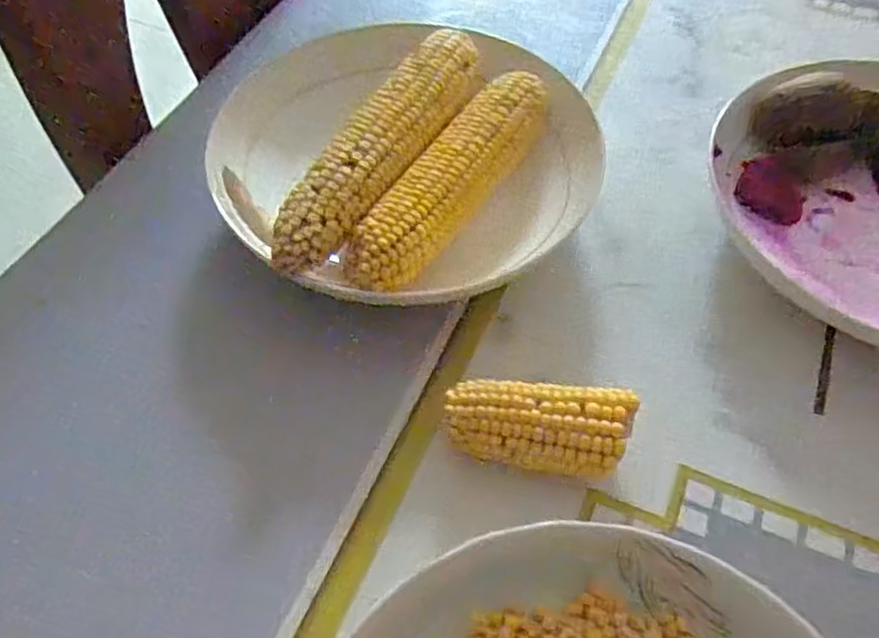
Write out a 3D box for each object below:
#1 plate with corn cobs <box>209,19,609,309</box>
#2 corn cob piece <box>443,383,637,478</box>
[{"bbox_3d":[-0.023,-0.096,0.386,0.204,0.062,0.200,0,55,0],"label":"plate with corn cobs"},{"bbox_3d":[0.041,0.050,0.301,0.076,0.036,0.036,5,55,4],"label":"corn cob piece"}]

